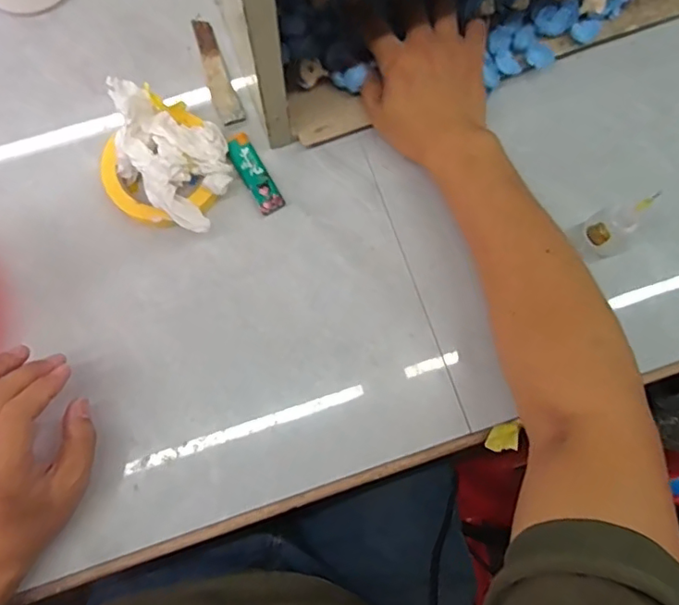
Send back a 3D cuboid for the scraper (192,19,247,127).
[{"bbox_3d":[-0.118,-0.219,0.546,0.022,0.013,0.118,-20,78,-4],"label":"scraper"}]

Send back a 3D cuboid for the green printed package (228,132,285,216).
[{"bbox_3d":[-0.076,-0.115,0.518,0.022,0.014,0.075,-29,79,-6],"label":"green printed package"}]

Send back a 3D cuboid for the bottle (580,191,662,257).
[{"bbox_3d":[0.230,-0.065,0.466,0.033,0.083,0.035,0,78,0],"label":"bottle"}]

